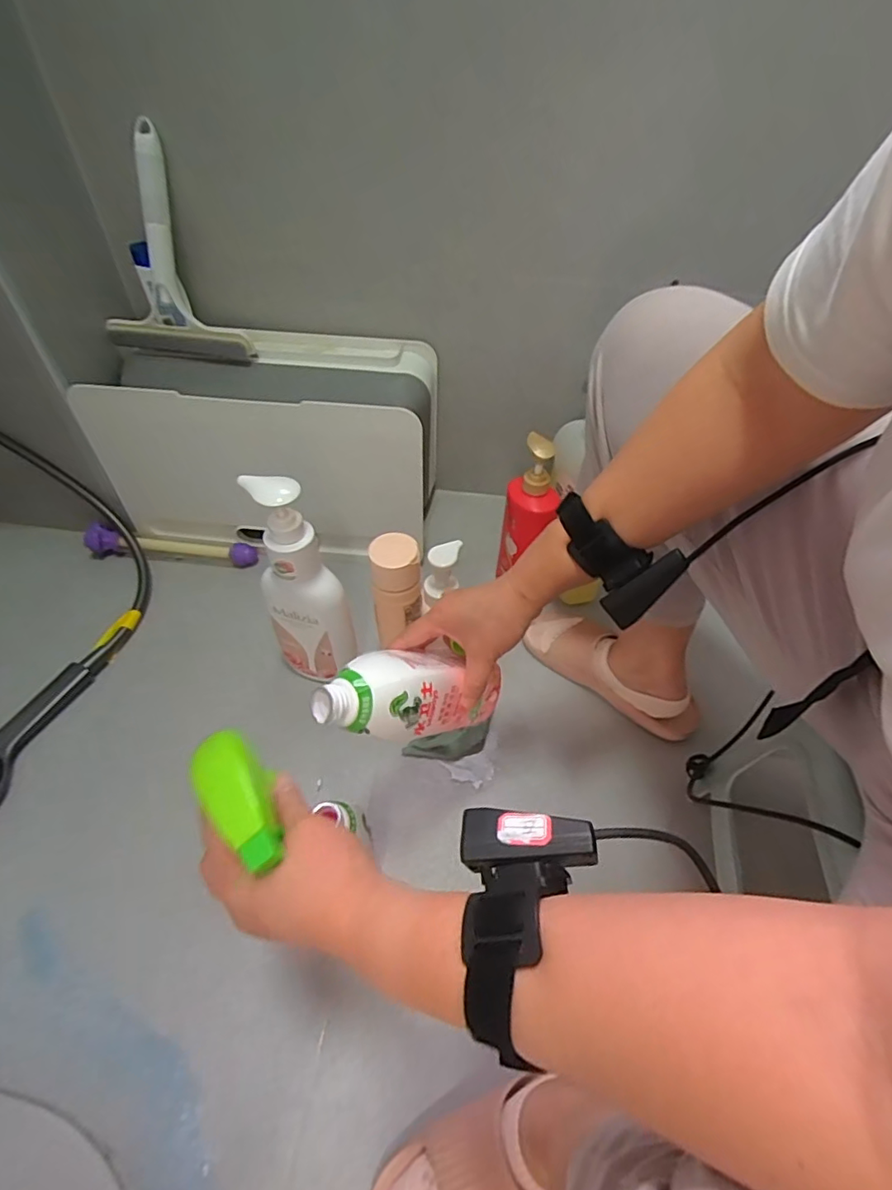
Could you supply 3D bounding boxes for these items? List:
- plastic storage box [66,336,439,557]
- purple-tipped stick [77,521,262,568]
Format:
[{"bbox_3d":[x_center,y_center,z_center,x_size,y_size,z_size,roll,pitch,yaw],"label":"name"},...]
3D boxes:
[{"bbox_3d":[-0.266,-0.242,0.848,0.488,0.242,0.215,4,49,2],"label":"plastic storage box"},{"bbox_3d":[-0.450,-0.078,0.884,0.284,0.033,0.038,6,49,3],"label":"purple-tipped stick"}]

